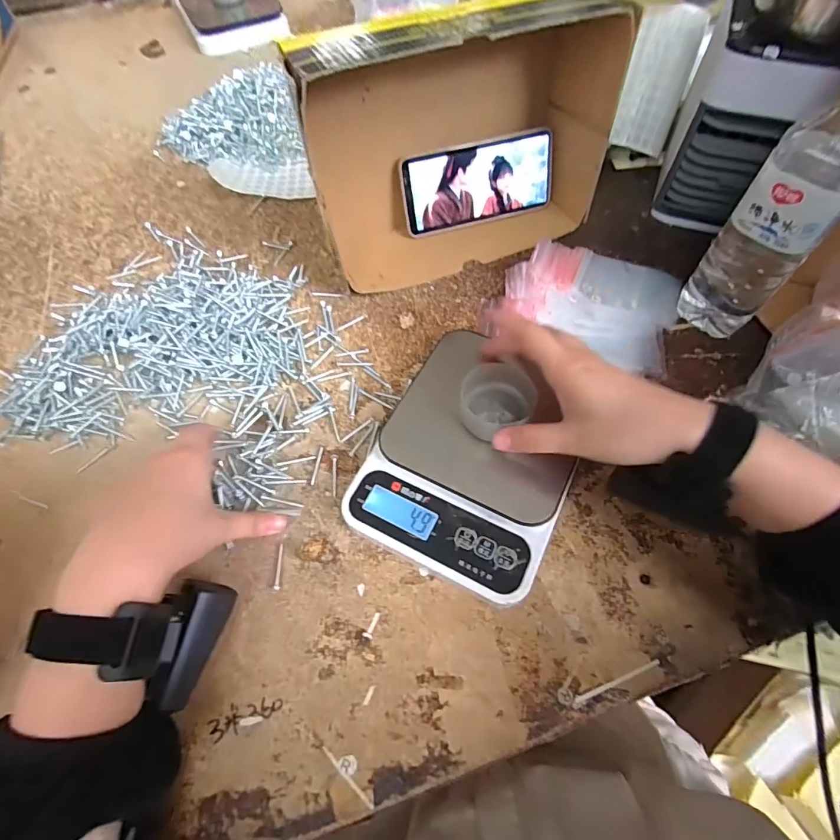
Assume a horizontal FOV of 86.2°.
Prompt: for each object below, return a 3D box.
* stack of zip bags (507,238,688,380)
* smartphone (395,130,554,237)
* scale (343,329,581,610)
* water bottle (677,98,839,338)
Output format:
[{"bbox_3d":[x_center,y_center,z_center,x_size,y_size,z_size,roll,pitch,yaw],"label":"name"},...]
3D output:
[{"bbox_3d":[0.167,-0.122,0.434,0.158,0.028,0.132,22,64,12],"label":"stack of zip bags"},{"bbox_3d":[0.063,-0.250,0.474,0.164,0.078,0.005,-16,41,-6],"label":"smartphone"},{"bbox_3d":[0.039,0.032,0.342,0.146,0.036,0.169,24,65,14],"label":"scale"},{"bbox_3d":[0.271,-0.151,0.337,0.063,0.211,0.066,39,69,20],"label":"water bottle"}]

